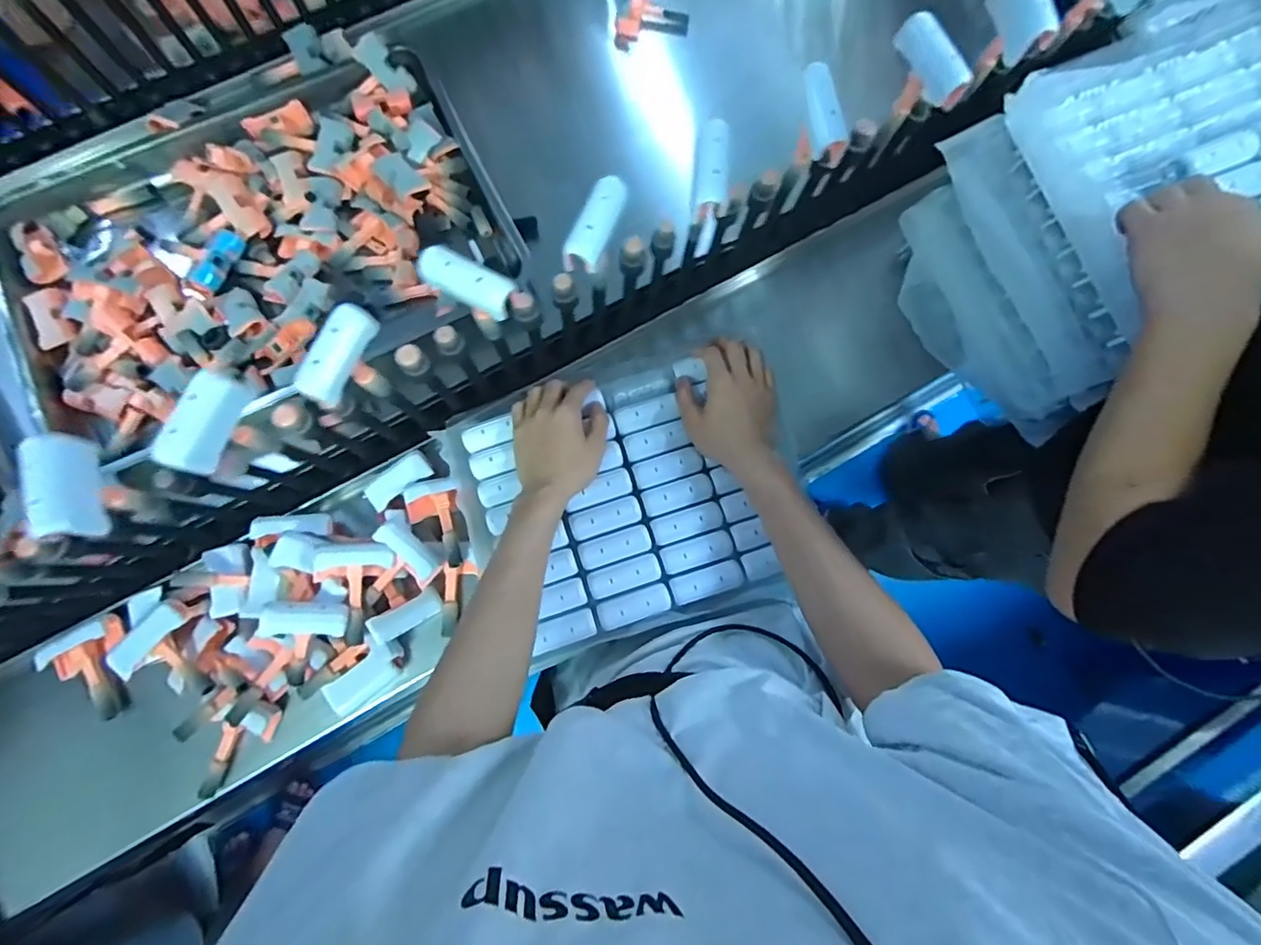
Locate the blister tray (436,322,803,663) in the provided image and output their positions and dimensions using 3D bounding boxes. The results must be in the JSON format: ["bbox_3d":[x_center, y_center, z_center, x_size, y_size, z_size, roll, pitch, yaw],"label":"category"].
[{"bbox_3d":[0.003,0.021,0.603,0.352,0.034,0.280,-17,80,-4],"label":"blister tray"}]

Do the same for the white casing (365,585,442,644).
[{"bbox_3d":[-0.241,0.155,0.604,0.076,0.019,0.029,-26,79,-36],"label":"white casing"}]

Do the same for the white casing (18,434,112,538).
[{"bbox_3d":[-0.433,0.010,0.428,0.019,0.048,0.081,-19,80,-4],"label":"white casing"}]

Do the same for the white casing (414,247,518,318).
[{"bbox_3d":[-0.131,-0.153,0.443,0.075,0.013,0.033,26,80,-9],"label":"white casing"}]

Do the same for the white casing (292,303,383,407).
[{"bbox_3d":[-0.232,-0.093,0.439,0.020,0.038,0.079,11,74,41],"label":"white casing"}]

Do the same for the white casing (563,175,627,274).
[{"bbox_3d":[-0.028,-0.203,0.457,0.027,0.019,0.085,24,80,4],"label":"white casing"}]

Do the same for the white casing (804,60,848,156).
[{"bbox_3d":[0.166,-0.315,0.481,0.022,0.016,0.066,-21,105,-4],"label":"white casing"}]

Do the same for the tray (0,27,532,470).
[{"bbox_3d":[-0.483,-0.307,0.707,0.595,0.058,0.435,-27,80,-5],"label":"tray"}]

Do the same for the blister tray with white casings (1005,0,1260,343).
[{"bbox_3d":[0.569,-0.294,0.495,0.395,0.046,0.267,-21,80,-4],"label":"blister tray with white casings"}]

